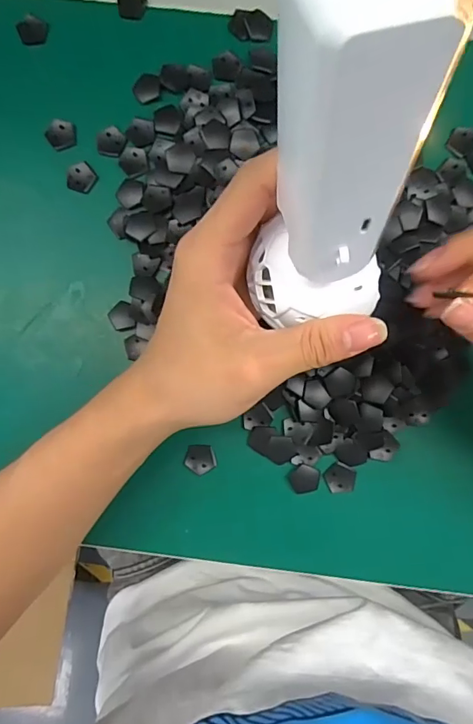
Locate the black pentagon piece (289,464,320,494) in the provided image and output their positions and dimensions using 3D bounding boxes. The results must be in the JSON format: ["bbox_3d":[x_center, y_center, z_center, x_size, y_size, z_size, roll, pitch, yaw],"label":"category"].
[{"bbox_3d":[0.043,0.073,0.288,0.018,0.004,0.018,-4,89,0],"label":"black pentagon piece"}]

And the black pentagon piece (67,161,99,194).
[{"bbox_3d":[-0.099,-0.118,0.294,0.016,0.005,0.018,30,89,0],"label":"black pentagon piece"}]

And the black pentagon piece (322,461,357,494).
[{"bbox_3d":[0.065,0.073,0.287,0.020,0.004,0.018,27,89,0],"label":"black pentagon piece"}]

